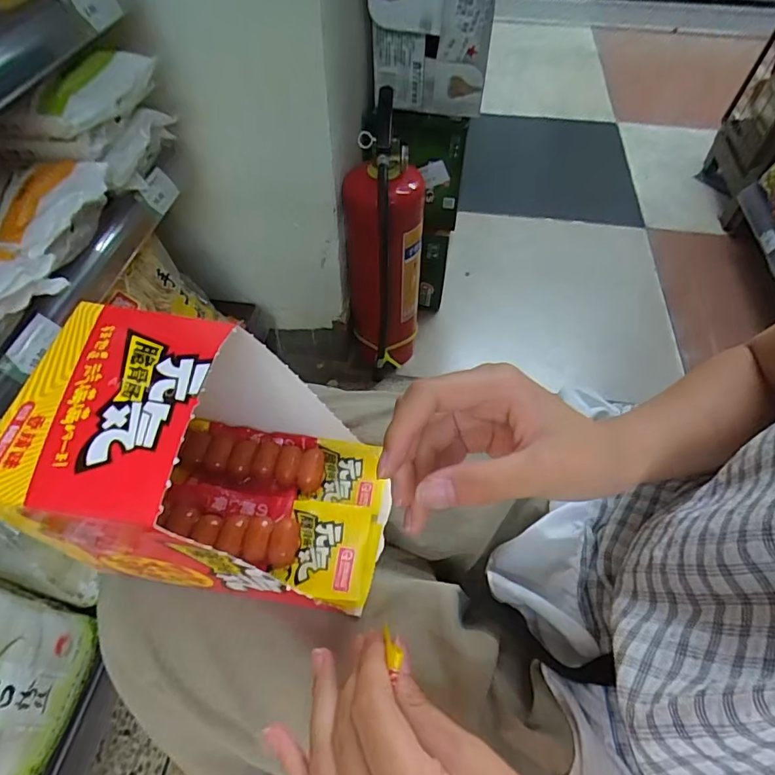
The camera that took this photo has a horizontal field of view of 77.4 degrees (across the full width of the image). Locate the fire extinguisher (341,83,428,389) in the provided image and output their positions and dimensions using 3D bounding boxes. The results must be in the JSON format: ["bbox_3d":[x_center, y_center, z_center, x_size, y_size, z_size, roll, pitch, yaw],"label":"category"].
[{"bbox_3d":[0.004,-0.238,0.944,0.124,0.450,0.143,36,61,23],"label":"fire extinguisher"}]

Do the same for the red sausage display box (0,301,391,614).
[{"bbox_3d":[-0.089,0.043,0.276,0.165,0.136,0.118,8,52,4],"label":"red sausage display box"}]

